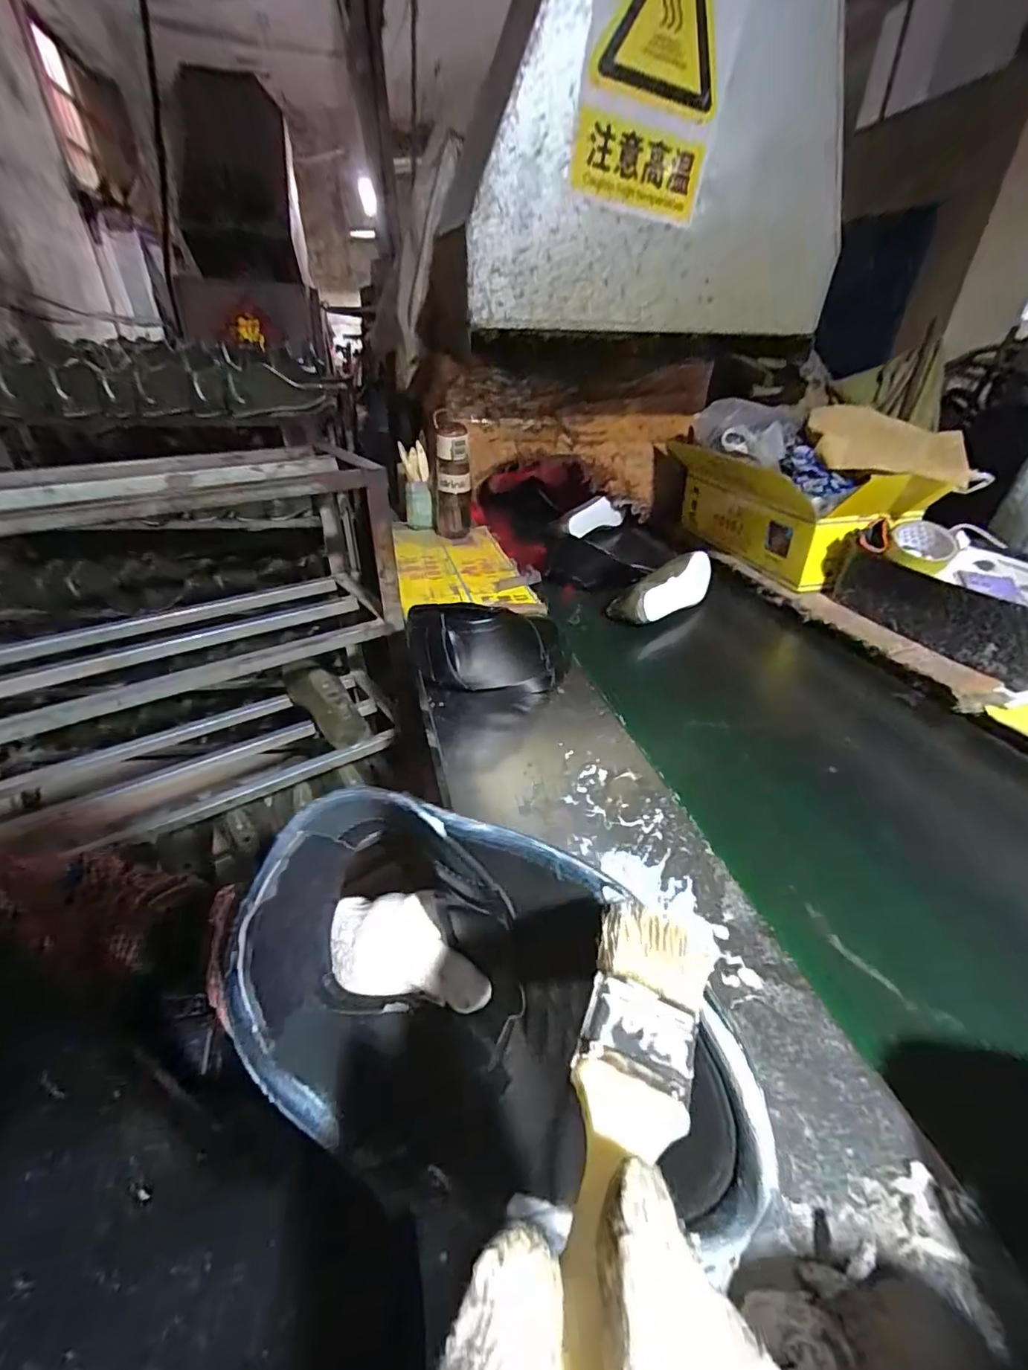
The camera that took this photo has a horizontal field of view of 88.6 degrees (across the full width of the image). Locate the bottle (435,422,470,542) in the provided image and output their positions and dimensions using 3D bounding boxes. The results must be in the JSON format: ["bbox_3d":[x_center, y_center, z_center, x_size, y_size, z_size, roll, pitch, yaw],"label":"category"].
[{"bbox_3d":[-0.131,-0.423,1.110,0.078,0.216,0.083,-3,34,-6],"label":"bottle"}]

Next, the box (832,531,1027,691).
[{"bbox_3d":[0.697,-0.129,0.813,0.222,0.110,0.339,-11,35,-17],"label":"box"}]

